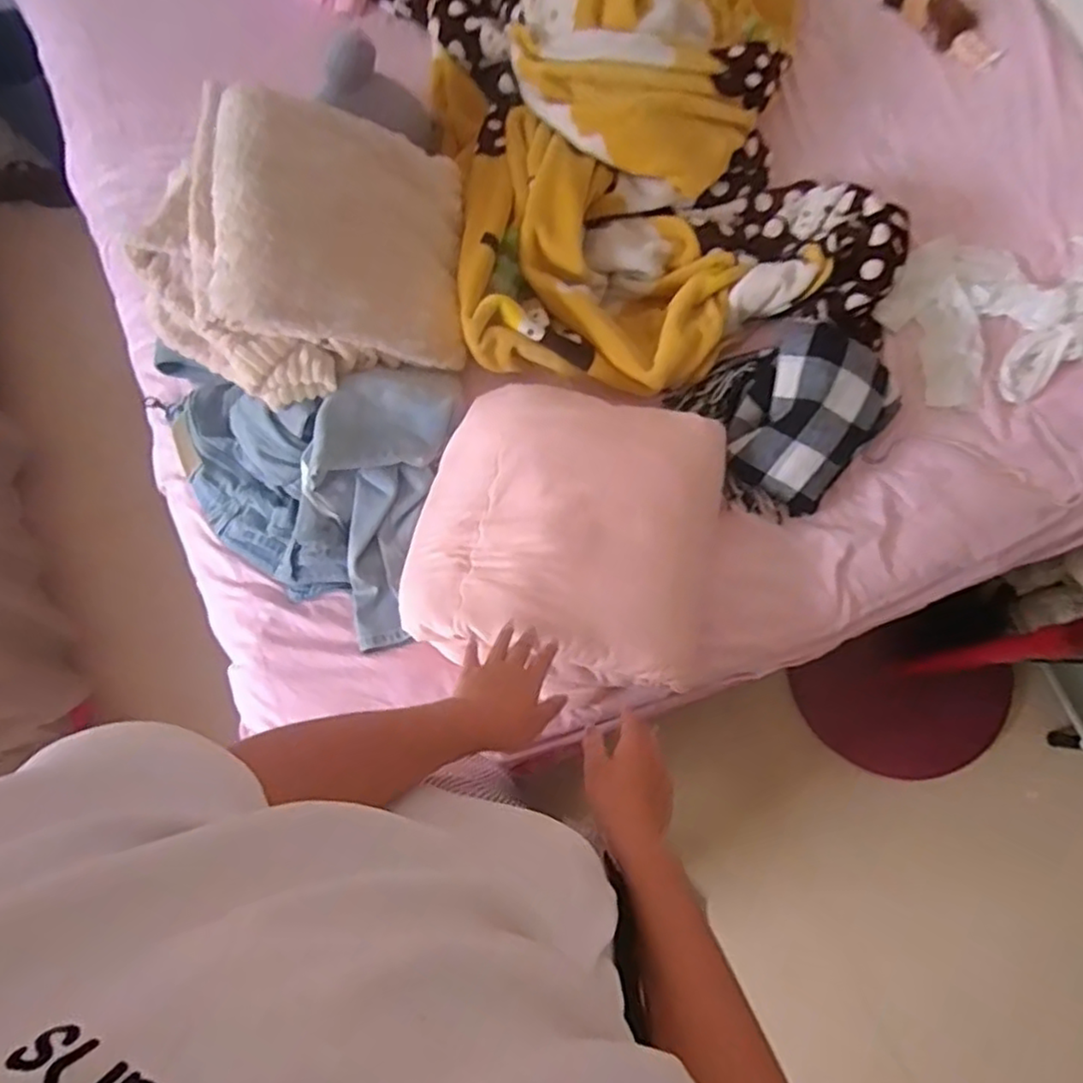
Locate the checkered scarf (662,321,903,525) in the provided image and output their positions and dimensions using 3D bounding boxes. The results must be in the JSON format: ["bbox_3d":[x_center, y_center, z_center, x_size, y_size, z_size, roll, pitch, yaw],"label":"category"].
[{"bbox_3d":[0.328,-0.175,0.916,0.244,0.091,0.238,-42,81,-8],"label":"checkered scarf"}]

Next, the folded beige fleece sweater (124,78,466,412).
[{"bbox_3d":[-0.309,-0.355,0.839,0.388,0.187,0.331,1,78,0],"label":"folded beige fleece sweater"}]

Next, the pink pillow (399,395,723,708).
[{"bbox_3d":[0.031,-0.007,0.853,0.359,0.113,0.363,14,79,3],"label":"pink pillow"}]

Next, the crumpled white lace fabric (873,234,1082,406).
[{"bbox_3d":[0.729,-0.352,0.964,0.456,0.061,0.253,-12,78,-2],"label":"crumpled white lace fabric"}]

